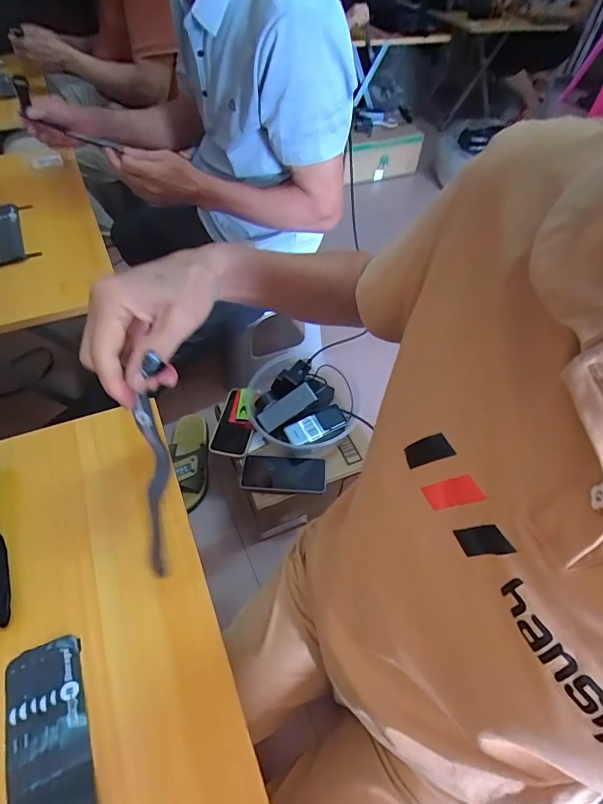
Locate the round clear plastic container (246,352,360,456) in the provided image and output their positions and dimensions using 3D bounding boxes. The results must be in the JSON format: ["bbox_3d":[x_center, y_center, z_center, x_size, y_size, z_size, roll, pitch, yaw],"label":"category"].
[{"bbox_3d":[0.003,0.000,0.878,0.224,0.096,0.212,2,52,-3],"label":"round clear plastic container"}]

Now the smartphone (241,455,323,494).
[{"bbox_3d":[-0.035,0.142,0.831,0.162,0.008,0.079,4,52,-1],"label":"smartphone"}]

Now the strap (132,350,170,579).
[{"bbox_3d":[-0.116,0.069,0.333,0.019,0.168,0.018,4,22,-1],"label":"strap"}]

